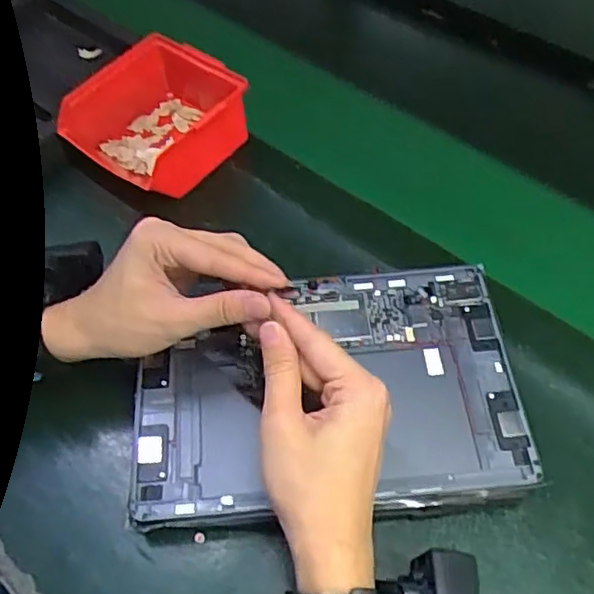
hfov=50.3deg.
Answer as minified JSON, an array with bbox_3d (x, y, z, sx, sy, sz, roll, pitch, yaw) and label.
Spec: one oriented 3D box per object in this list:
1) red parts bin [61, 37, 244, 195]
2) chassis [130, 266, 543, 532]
[{"bbox_3d":[-0.124,-0.169,0.586,0.126,0.073,0.132,33,60,21],"label":"red parts bin"},{"bbox_3d":[0.022,0.061,0.437,0.258,0.017,0.172,-4,54,-4],"label":"chassis"}]

